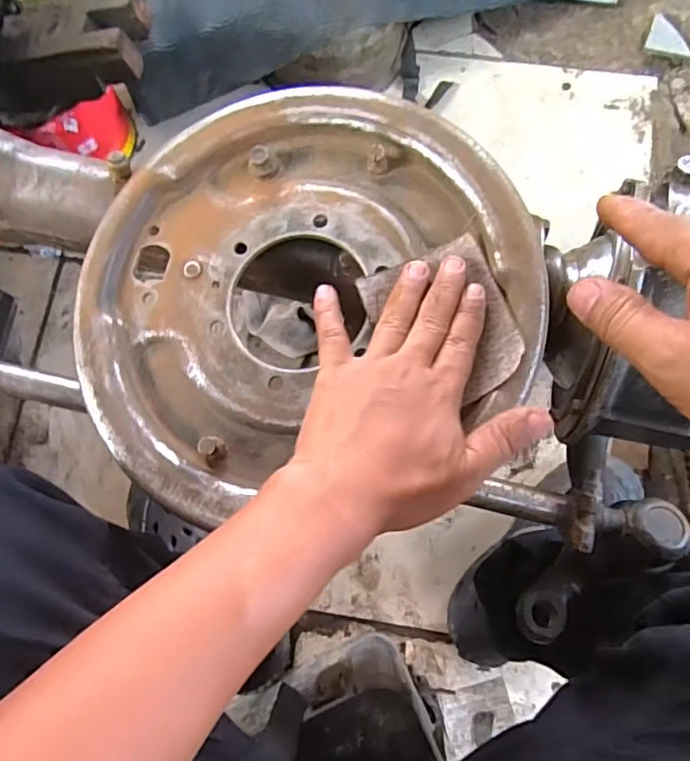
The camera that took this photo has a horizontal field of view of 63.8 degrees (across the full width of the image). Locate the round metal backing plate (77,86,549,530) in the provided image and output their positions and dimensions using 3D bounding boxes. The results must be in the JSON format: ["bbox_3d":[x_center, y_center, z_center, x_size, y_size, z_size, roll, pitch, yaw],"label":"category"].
[{"bbox_3d":[-0.031,-0.058,0.356,0.288,0.037,0.273,-22,80,-2],"label":"round metal backing plate"}]

